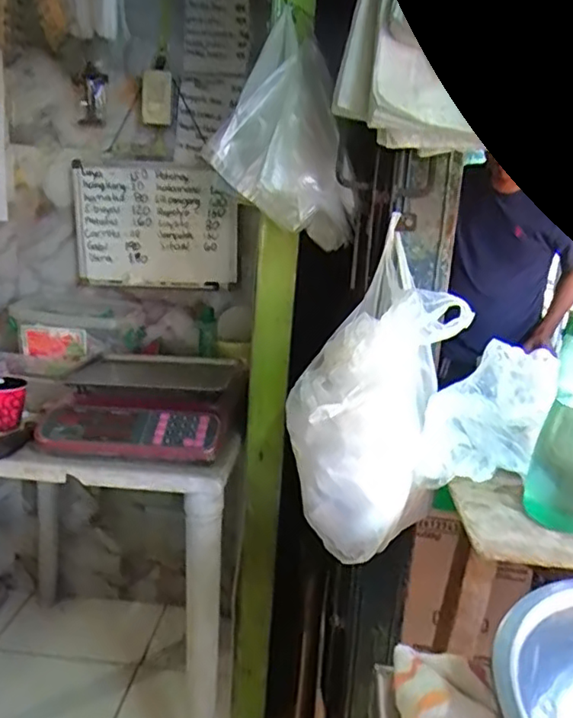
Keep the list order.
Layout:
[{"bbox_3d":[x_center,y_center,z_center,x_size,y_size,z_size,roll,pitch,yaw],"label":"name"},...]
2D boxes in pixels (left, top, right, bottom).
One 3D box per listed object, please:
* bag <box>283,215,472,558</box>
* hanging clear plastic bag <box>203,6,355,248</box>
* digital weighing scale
[{"bbox_3d":[0.122,0.045,0.832,0.201,0.457,0.146,15,-5,-17],"label":"bag"},{"bbox_3d":[0.001,-0.360,0.972,0.229,0.319,0.150,4,14,5],"label":"hanging clear plastic bag"},{"bbox_3d":[-0.270,0.075,1.201,0.330,0.108,0.358,4,14,3],"label":"digital weighing scale"}]

